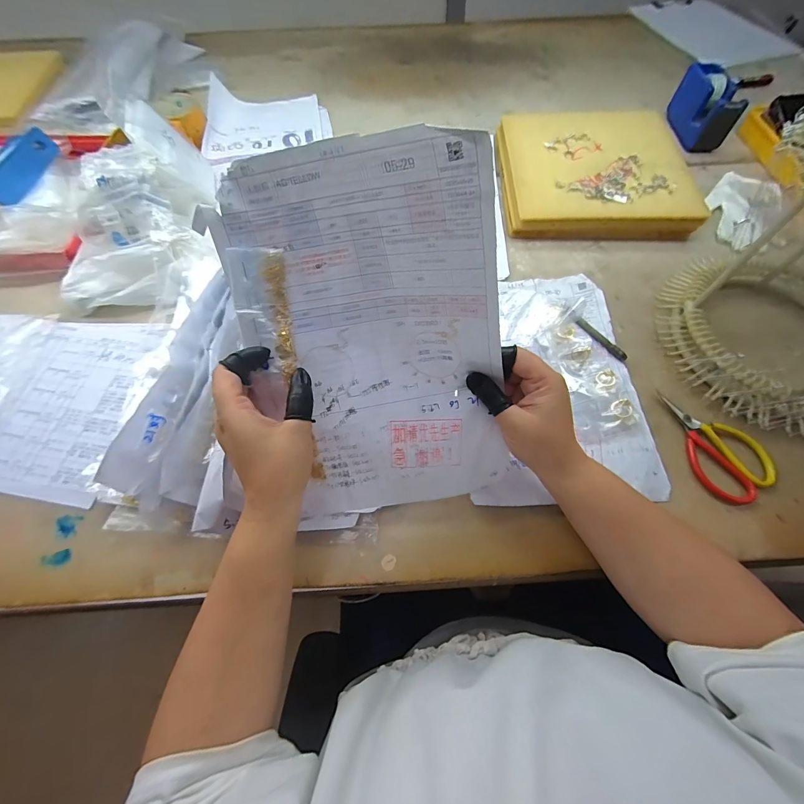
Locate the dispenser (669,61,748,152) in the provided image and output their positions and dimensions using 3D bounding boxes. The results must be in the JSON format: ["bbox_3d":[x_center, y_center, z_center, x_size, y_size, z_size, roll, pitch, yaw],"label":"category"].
[{"bbox_3d":[0.500,-0.484,0.591,0.049,0.080,0.134,2,63,2],"label":"dispenser"}]

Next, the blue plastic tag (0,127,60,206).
[{"bbox_3d":[-0.530,-0.327,0.496,0.010,0.037,0.123,5,69,27],"label":"blue plastic tag"}]

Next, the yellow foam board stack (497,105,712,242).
[{"bbox_3d":[0.287,-0.356,0.549,0.263,0.042,0.273,2,63,2],"label":"yellow foam board stack"}]

